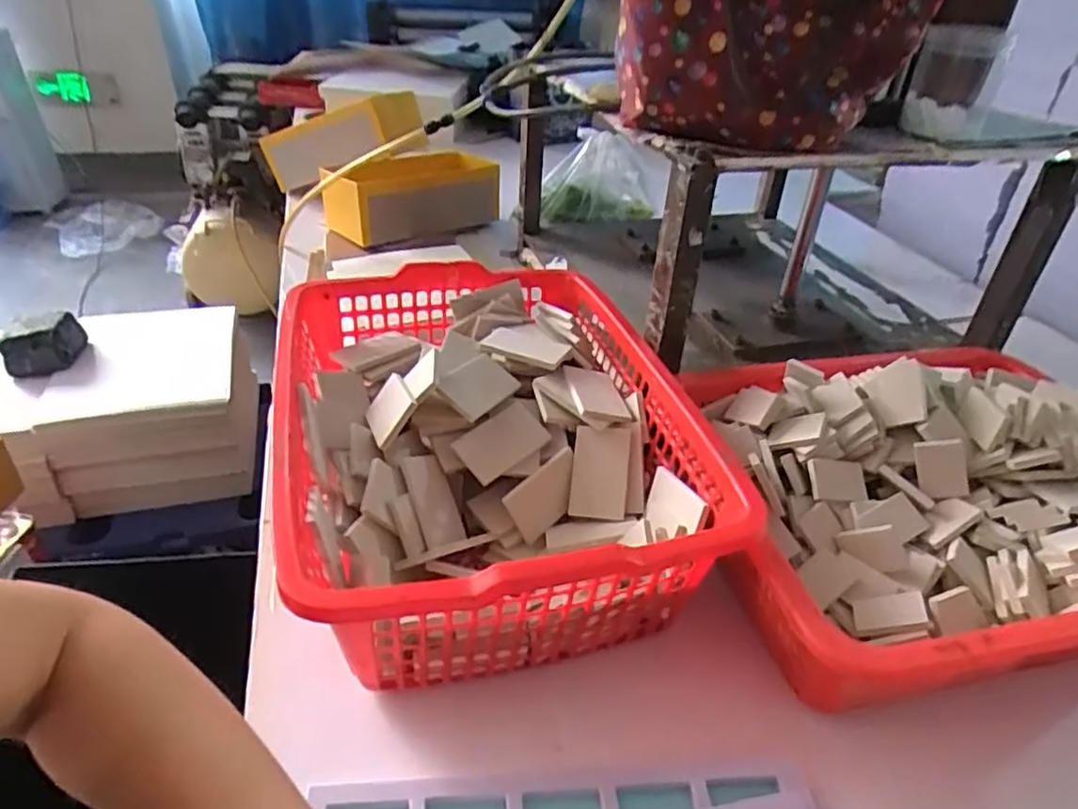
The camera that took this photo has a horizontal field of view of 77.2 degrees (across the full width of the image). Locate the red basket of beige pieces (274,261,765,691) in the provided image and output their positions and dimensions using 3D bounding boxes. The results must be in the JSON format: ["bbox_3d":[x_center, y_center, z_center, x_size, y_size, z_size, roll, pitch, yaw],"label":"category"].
[{"bbox_3d":[-0.044,0.038,0.665,0.351,0.162,0.478,-6,37,-13],"label":"red basket of beige pieces"}]

